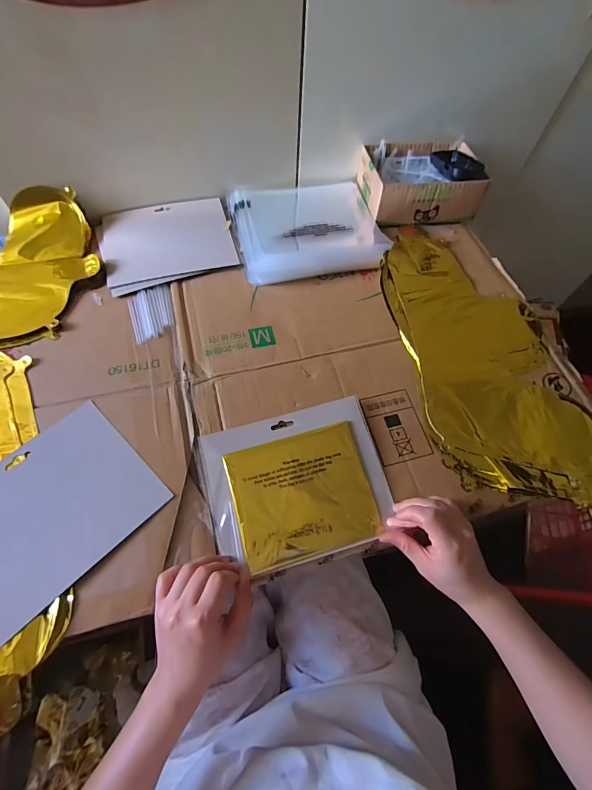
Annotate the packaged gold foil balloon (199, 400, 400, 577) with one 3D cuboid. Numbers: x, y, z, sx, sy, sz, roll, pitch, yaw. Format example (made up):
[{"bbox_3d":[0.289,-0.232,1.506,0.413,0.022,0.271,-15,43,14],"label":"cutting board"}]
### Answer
[{"bbox_3d":[0.003,0.098,0.424,0.199,0.018,0.161,-14,64,-10],"label":"packaged gold foil balloon"}]

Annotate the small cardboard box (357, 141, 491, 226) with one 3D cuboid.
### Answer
[{"bbox_3d":[0.205,-0.360,0.620,0.182,0.074,0.137,-4,63,-5],"label":"small cardboard box"}]

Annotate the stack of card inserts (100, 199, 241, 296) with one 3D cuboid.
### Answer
[{"bbox_3d":[-0.201,-0.243,0.580,0.195,0.008,0.169,-19,65,-12],"label":"stack of card inserts"}]

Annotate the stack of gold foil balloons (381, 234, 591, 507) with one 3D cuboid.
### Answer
[{"bbox_3d":[0.249,-0.060,0.510,0.207,0.017,0.420,-12,64,-9],"label":"stack of gold foil balloons"}]

